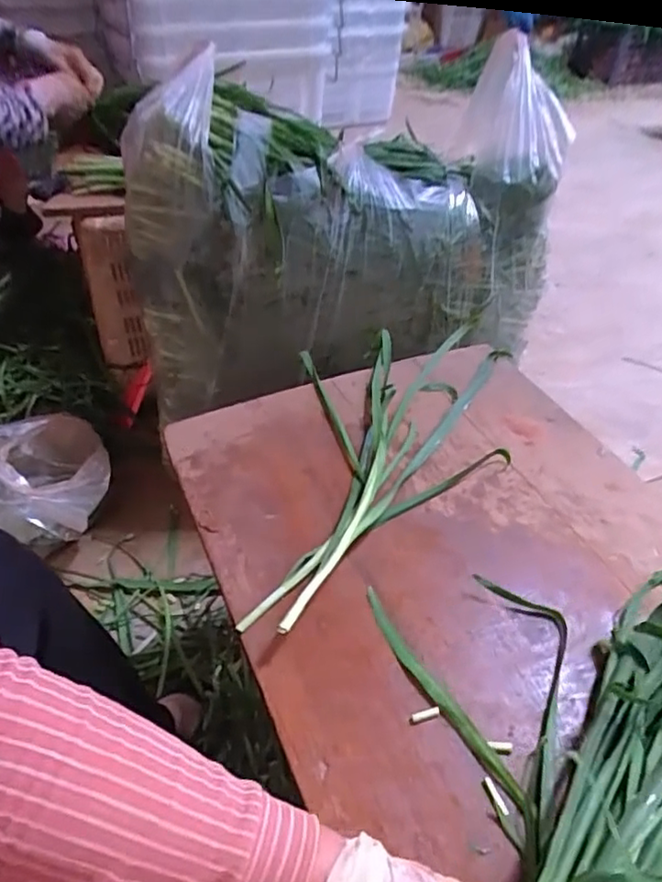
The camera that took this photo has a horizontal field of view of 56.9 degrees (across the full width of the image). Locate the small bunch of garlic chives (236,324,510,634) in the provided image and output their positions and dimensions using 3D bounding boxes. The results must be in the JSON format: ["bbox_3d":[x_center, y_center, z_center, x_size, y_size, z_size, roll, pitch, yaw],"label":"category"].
[{"bbox_3d":[0.065,0.003,0.633,0.222,0.027,0.459,7,43,6],"label":"small bunch of garlic chives"}]

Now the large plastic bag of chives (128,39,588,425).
[{"bbox_3d":[0.022,-0.263,0.864,0.579,0.402,0.270,-11,44,-14],"label":"large plastic bag of chives"}]

